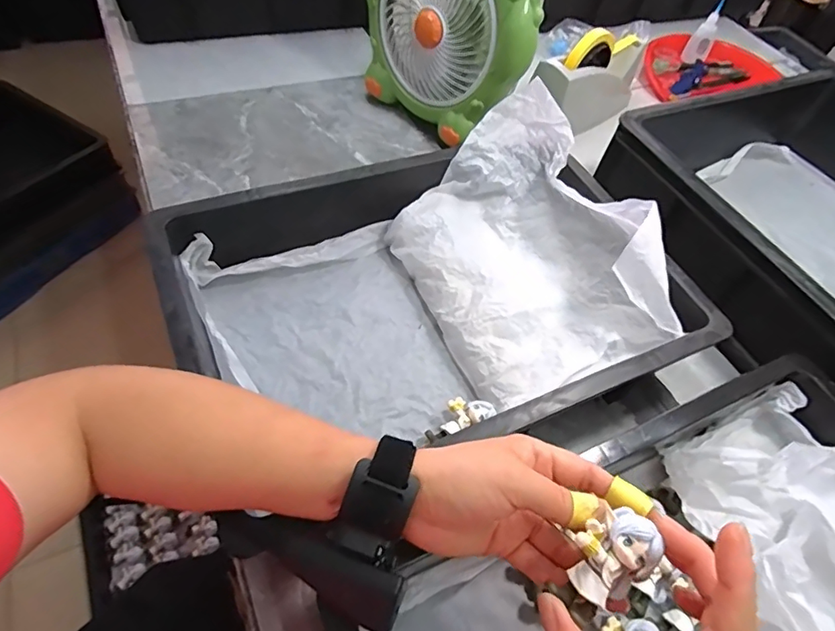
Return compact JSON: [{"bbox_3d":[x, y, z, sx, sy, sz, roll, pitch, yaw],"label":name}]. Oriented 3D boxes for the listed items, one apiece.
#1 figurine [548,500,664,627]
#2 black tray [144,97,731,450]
[{"bbox_3d":[0.098,0.129,0.258,0.056,0.032,0.038,-44,78,2],"label":"figurine"},{"bbox_3d":[0.015,-0.019,0.471,0.440,0.110,0.314,-18,59,-19],"label":"black tray"}]

